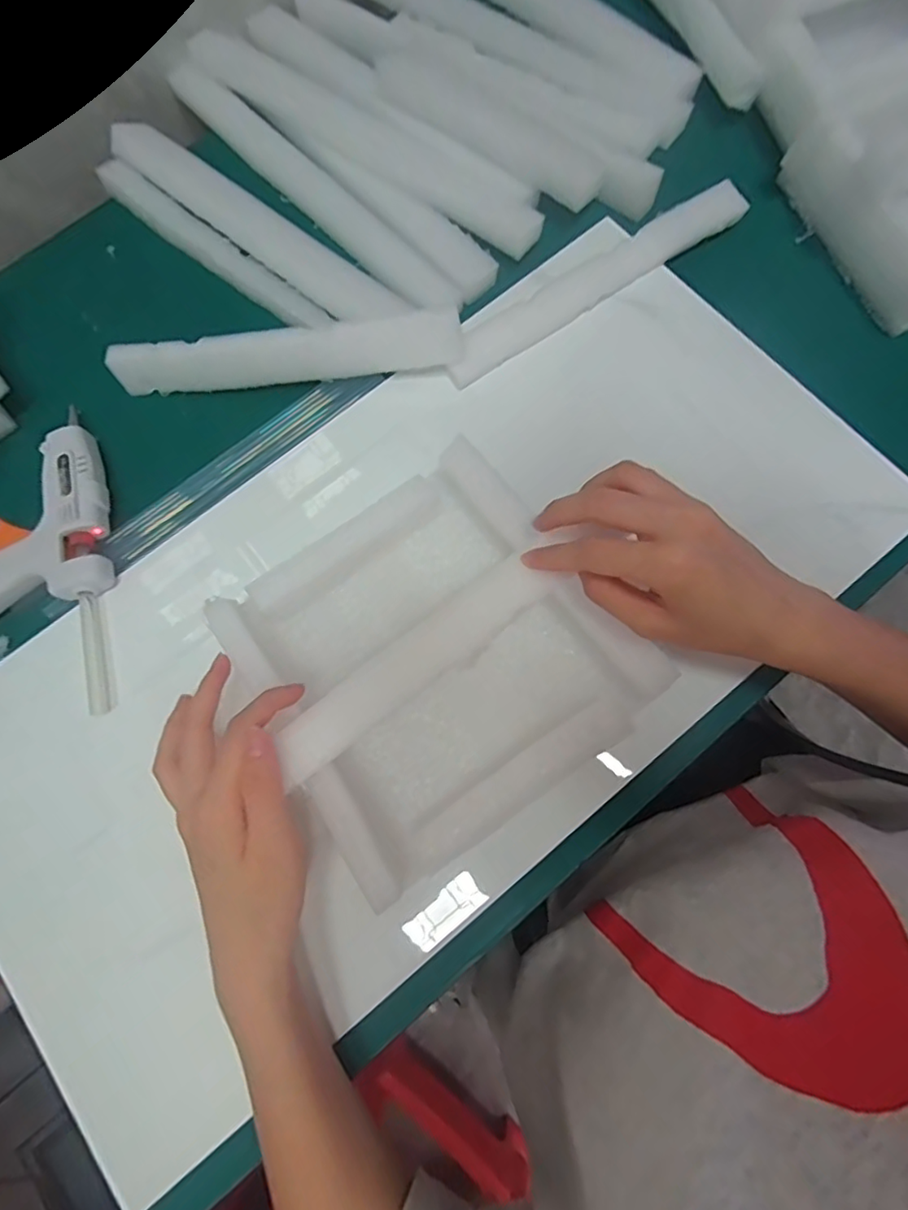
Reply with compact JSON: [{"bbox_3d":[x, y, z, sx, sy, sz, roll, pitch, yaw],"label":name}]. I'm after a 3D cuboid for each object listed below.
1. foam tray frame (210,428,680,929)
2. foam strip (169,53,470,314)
[{"bbox_3d":[-0.012,0.025,0.309,0.176,0.041,0.189,-35,79,-6],"label":"foam tray frame"},{"bbox_3d":[-0.110,-0.320,0.433,0.031,0.020,0.306,-43,74,-6],"label":"foam strip"}]

